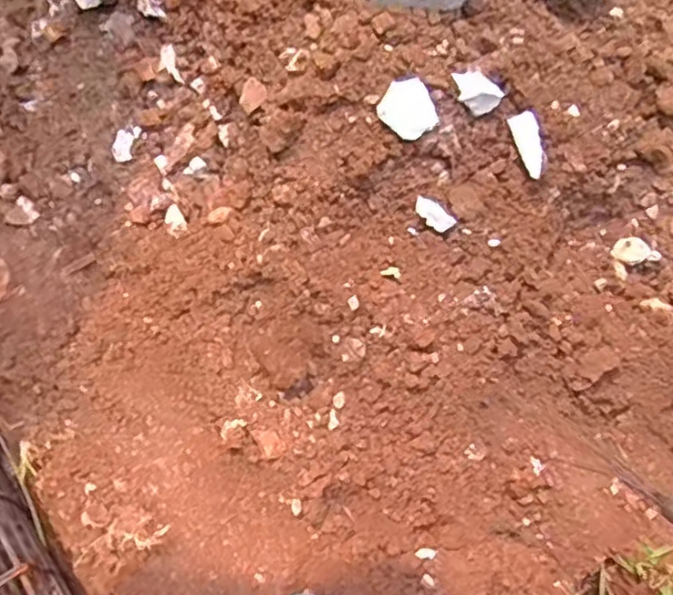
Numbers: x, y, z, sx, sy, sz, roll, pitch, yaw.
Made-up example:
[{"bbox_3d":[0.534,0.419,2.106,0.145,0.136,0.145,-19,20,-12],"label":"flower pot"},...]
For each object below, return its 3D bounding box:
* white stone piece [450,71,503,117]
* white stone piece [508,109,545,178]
[{"bbox_3d":[0.230,-0.337,1.082,0.084,0.041,0.049,22,64,10],"label":"white stone piece"},{"bbox_3d":[0.323,-0.253,1.095,0.056,0.030,0.109,-16,91,-9],"label":"white stone piece"}]

